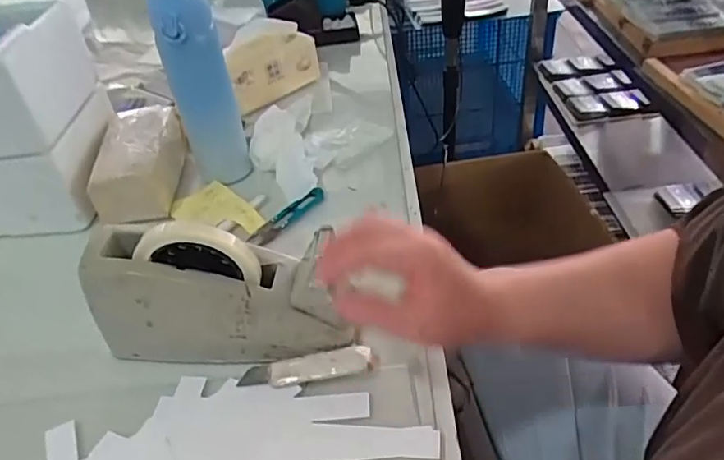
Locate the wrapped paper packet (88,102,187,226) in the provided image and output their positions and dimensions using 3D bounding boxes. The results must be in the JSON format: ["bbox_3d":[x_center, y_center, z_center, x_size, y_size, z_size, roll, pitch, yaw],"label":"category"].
[{"bbox_3d":[-0.253,-0.081,0.664,0.086,0.067,0.142,-6,41,1],"label":"wrapped paper packet"}]

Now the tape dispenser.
[{"bbox_3d":[-0.116,0.042,0.462,0.198,0.121,0.065,-1,41,6],"label":"tape dispenser"}]

